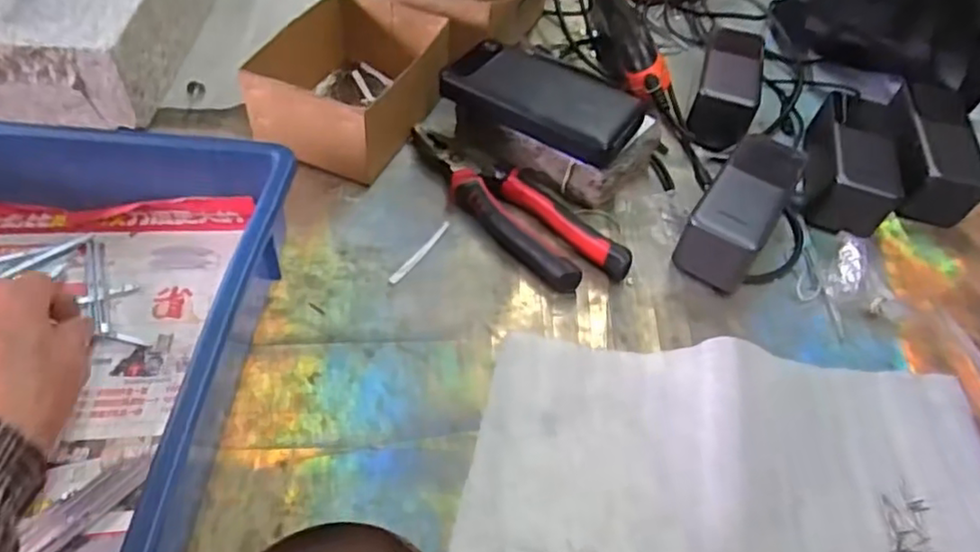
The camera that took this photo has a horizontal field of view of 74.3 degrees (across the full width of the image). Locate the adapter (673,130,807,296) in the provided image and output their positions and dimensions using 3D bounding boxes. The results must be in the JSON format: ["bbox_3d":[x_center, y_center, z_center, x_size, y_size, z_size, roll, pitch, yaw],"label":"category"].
[{"bbox_3d":[0.195,-0.050,0.501,0.056,0.056,0.132,30,54,17],"label":"adapter"}]

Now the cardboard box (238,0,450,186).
[{"bbox_3d":[-0.112,-0.168,0.560,0.113,0.081,0.179,21,52,10],"label":"cardboard box"}]

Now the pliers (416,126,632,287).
[{"bbox_3d":[0.019,-0.056,0.509,0.071,0.028,0.203,-34,62,-29],"label":"pliers"}]

